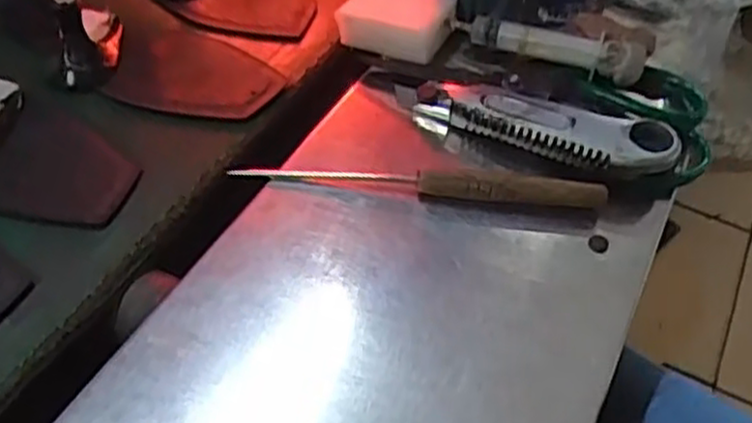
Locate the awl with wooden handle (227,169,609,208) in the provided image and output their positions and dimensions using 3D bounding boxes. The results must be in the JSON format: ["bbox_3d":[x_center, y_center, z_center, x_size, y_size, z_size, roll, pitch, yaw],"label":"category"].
[{"bbox_3d":[0.024,-0.018,0.407,0.197,0.013,0.015,8,47,2],"label":"awl with wooden handle"}]

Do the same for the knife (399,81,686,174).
[{"bbox_3d":[0.086,-0.053,0.433,0.159,0.016,0.037,18,49,11],"label":"knife"}]

